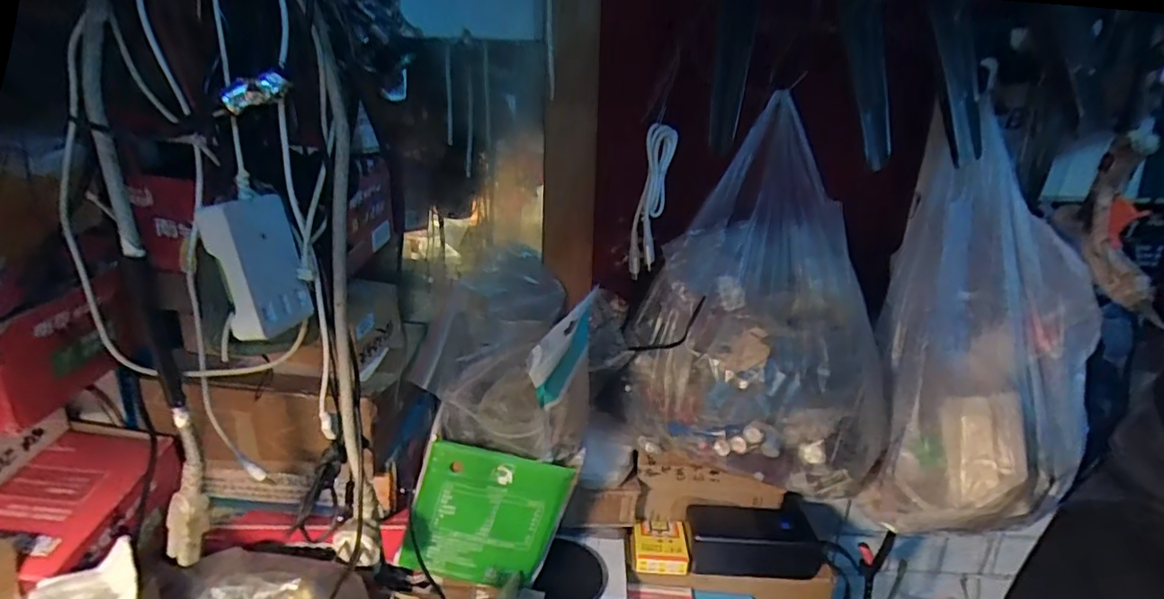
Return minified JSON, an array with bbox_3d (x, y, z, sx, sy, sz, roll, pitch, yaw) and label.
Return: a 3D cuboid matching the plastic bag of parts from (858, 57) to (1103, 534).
[{"bbox_3d":[0.355,0.008,0.515,0.155,0.399,0.096,6,-5,12],"label":"plastic bag of parts"}]

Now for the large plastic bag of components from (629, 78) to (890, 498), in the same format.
[{"bbox_3d":[0.159,0.000,0.512,0.165,0.271,0.204,-7,19,-27],"label":"large plastic bag of components"}]

